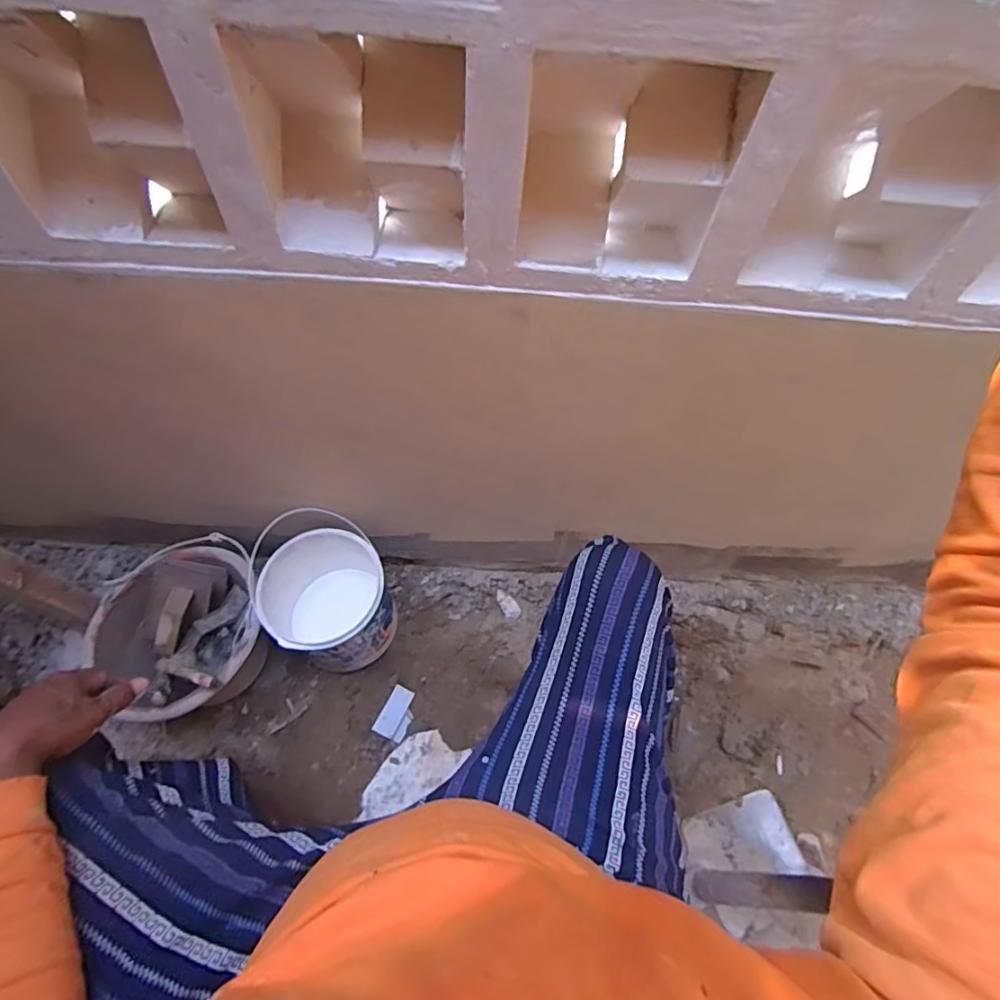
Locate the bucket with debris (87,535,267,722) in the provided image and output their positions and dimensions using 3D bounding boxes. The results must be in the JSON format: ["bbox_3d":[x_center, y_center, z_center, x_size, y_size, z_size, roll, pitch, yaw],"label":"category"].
[{"bbox_3d":[-0.476,0.216,0.834,0.224,0.161,0.242,2,59,-3],"label":"bucket with debris"}]

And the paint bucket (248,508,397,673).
[{"bbox_3d":[-0.276,0.154,0.865,0.181,0.210,0.199,2,59,-3],"label":"paint bucket"}]

